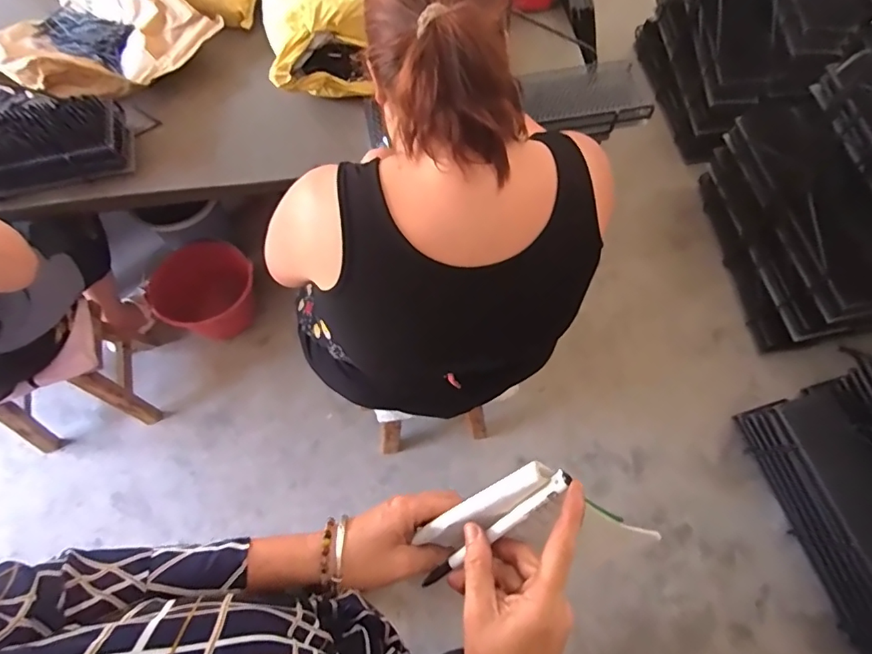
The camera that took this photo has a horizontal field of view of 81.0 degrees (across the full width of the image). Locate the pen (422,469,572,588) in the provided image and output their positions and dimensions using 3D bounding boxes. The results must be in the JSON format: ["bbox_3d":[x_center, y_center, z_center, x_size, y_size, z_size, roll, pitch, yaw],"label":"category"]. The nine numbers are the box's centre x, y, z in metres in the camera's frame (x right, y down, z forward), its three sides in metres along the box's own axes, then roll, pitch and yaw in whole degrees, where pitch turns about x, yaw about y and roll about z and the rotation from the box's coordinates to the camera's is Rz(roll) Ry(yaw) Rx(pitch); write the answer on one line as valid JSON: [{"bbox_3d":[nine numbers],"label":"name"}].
[{"bbox_3d":[0.040,0.156,0.382,0.158,0.009,0.011,-47,69,24],"label":"pen"}]

